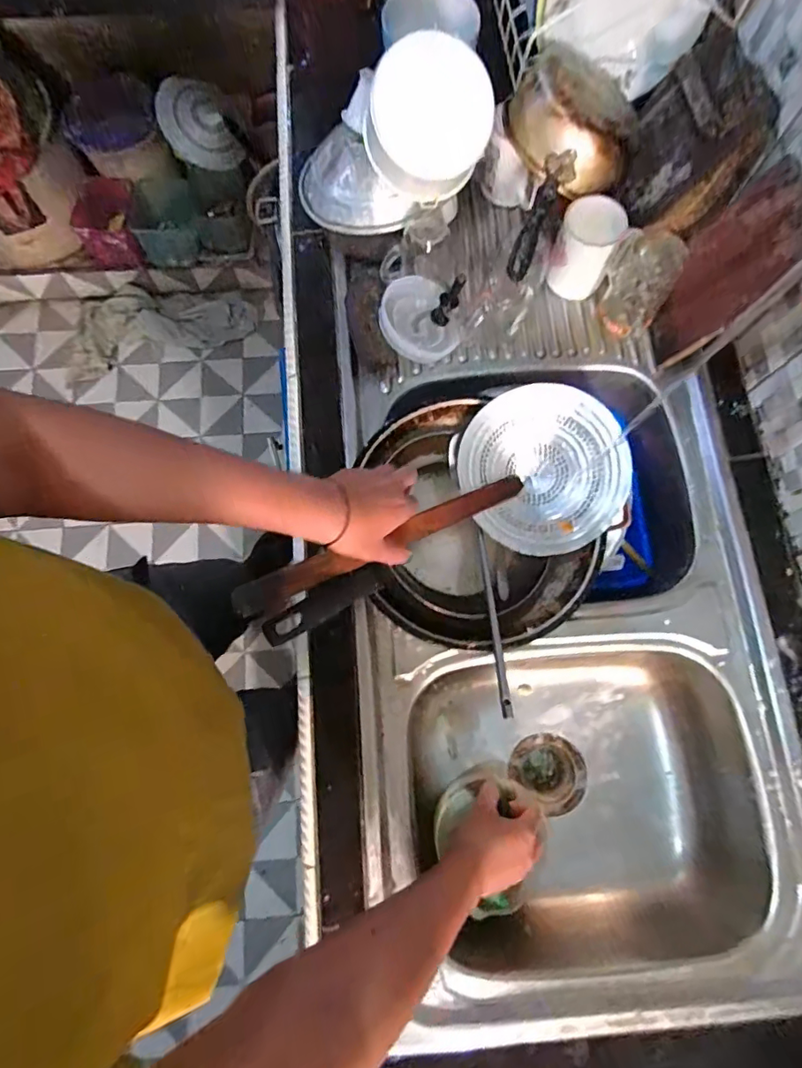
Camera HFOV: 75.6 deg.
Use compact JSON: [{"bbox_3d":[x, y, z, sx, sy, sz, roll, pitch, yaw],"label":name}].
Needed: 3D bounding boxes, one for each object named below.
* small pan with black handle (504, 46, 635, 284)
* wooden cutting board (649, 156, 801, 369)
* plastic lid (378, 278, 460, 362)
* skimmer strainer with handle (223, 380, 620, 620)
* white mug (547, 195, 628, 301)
[{"bbox_3d":[0.190,-0.457,0.640,0.165,0.086,0.284,23,77,4],"label":"small pan with black handle"},{"bbox_3d":[0.404,-0.325,0.596,0.013,0.302,0.136,1,78,-18],"label":"wooden cutting board"},{"bbox_3d":[0.023,-0.287,0.702,0.102,0.052,0.103,0,76,-1],"label":"plastic lid"},{"bbox_3d":[0.050,-0.024,0.605,0.456,0.099,0.195,-23,78,-17],"label":"skimmer strainer with handle"},{"bbox_3d":[0.245,-0.382,0.697,0.072,0.102,0.078,0,76,-1],"label":"white mug"}]

